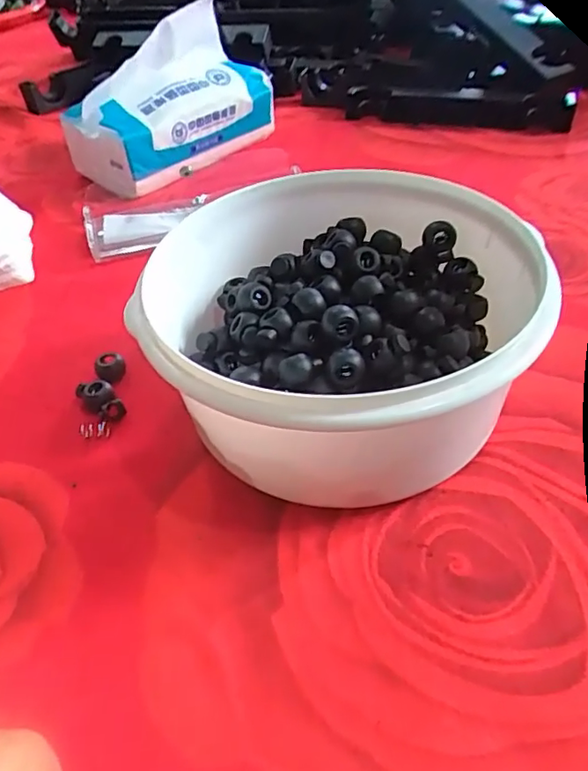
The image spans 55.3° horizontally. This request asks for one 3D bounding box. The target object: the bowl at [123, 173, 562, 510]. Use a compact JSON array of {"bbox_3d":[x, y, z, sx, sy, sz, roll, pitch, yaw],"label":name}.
[{"bbox_3d":[0.020,-0.020,0.247,0.155,0.078,0.155,-2,44,2],"label":"bowl"}]

